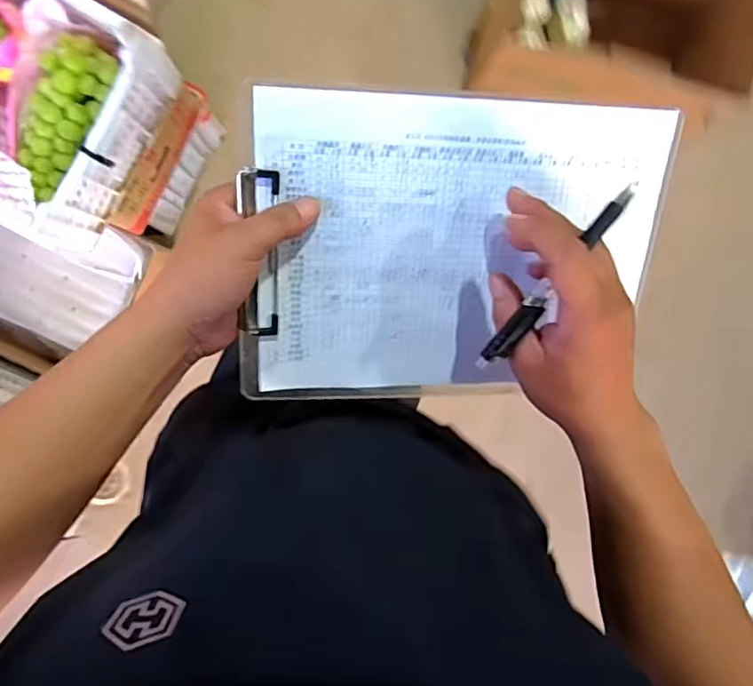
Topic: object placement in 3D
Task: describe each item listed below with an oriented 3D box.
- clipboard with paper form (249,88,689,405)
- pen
[{"bbox_3d":[0.059,-0.060,0.428,0.300,0.008,0.220,0,112,-10],"label":"clipboard with paper form"},{"bbox_3d":[0.113,-0.040,0.372,0.016,0.009,0.144,35,104,-6],"label":"pen"}]

